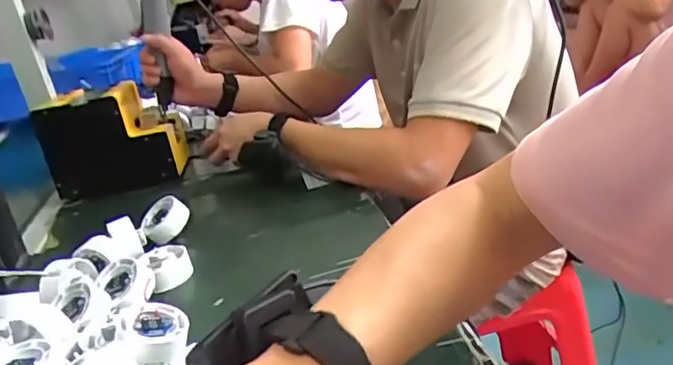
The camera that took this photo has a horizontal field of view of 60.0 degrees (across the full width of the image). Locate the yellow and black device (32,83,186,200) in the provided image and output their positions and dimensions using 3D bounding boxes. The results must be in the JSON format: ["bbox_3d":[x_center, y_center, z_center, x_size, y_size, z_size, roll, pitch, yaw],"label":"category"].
[{"bbox_3d":[-0.342,-0.069,0.909,0.191,0.144,0.129,-13,20,-3],"label":"yellow and black device"}]

